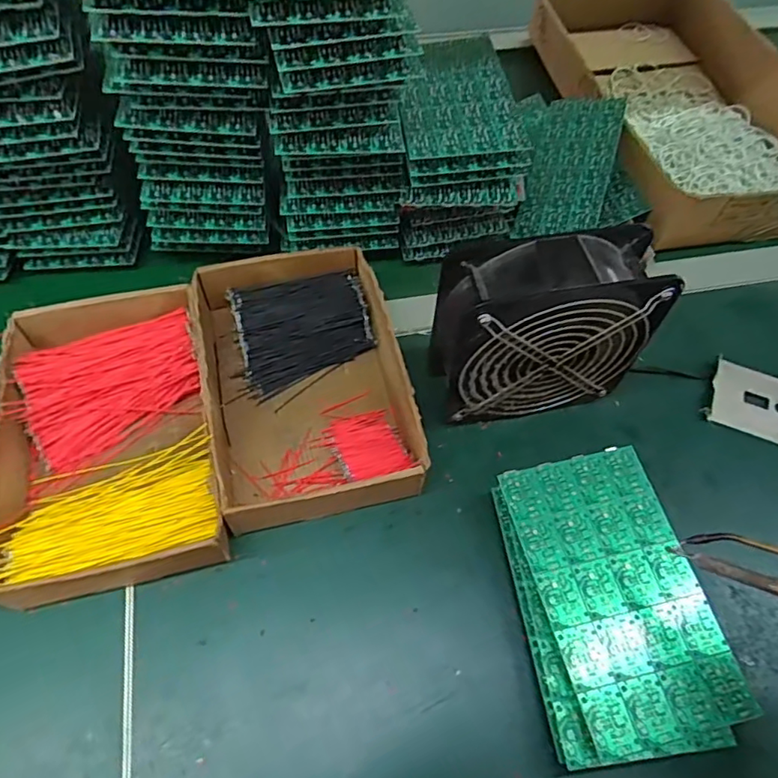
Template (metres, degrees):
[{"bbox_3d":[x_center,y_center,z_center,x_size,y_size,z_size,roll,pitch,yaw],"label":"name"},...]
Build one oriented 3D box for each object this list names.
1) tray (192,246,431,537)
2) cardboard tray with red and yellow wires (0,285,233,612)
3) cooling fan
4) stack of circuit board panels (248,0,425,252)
[{"bbox_3d":[-0.069,-0.014,0.478,0.154,0.044,0.250,-11,60,-11],"label":"tray"},{"bbox_3d":[-0.212,0.029,0.439,0.156,0.041,0.238,-11,60,-11],"label":"cardboard tray with red and yellow wires"},{"bbox_3d":[0.115,-0.043,0.441,0.157,0.149,0.061,-11,60,-11],"label":"cooling fan"},{"bbox_3d":[-0.054,-0.281,0.514,0.127,0.253,0.191,-10,60,-10],"label":"stack of circuit board panels"}]

